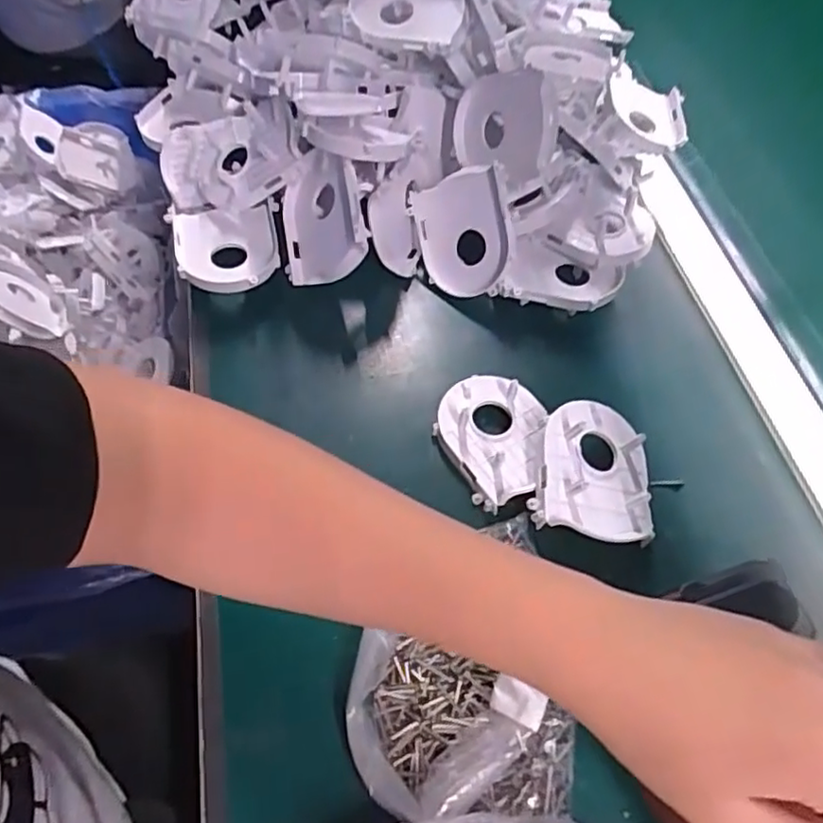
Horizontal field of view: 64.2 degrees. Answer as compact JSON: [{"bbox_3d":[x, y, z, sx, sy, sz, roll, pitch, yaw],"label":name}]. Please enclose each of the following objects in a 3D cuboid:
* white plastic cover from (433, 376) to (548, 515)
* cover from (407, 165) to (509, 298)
[{"bbox_3d":[0.045,0.016,0.382,0.062,0.018,0.080,14,58,5],"label":"white plastic cover"},{"bbox_3d":[0.036,-0.120,0.444,0.018,0.067,0.081,-15,91,-57],"label":"cover"}]

